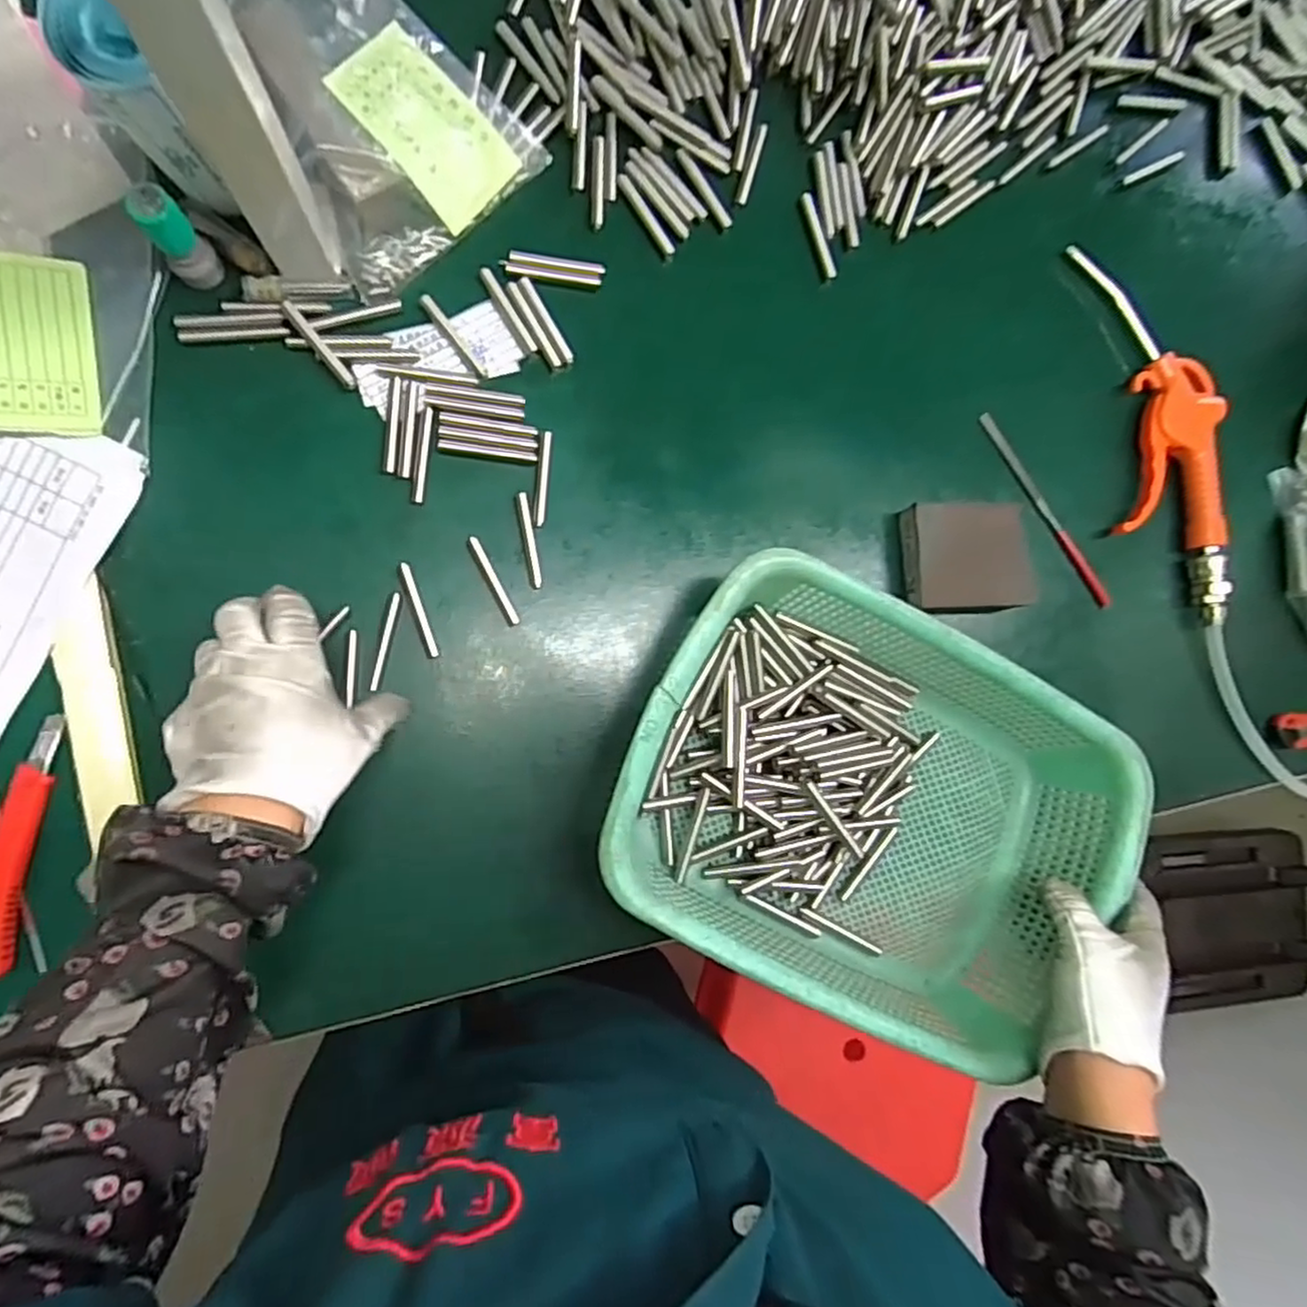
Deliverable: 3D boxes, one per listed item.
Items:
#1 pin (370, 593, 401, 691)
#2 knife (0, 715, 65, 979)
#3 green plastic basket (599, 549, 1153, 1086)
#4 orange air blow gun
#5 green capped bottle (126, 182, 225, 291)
[{"bbox_3d":[-0.157,-0.007,0.408,0.005,0.004,0.057,13,86,-9],"label":"pin"},{"bbox_3d":[-0.348,0.103,0.375,0.025,0.018,0.135,9,87,-9],"label":"knife"},{"bbox_3d":[0.122,0.088,0.410,0.282,0.074,0.210,29,84,-8],"label":"green plastic basket"},{"bbox_3d":[0.359,-0.156,0.495,0.094,0.038,0.270,-2,89,-10],"label":"orange air blow gun"},{"bbox_3d":[-0.255,-0.223,0.371,0.022,0.054,0.024,32,83,-7],"label":"green capped bottle"}]

